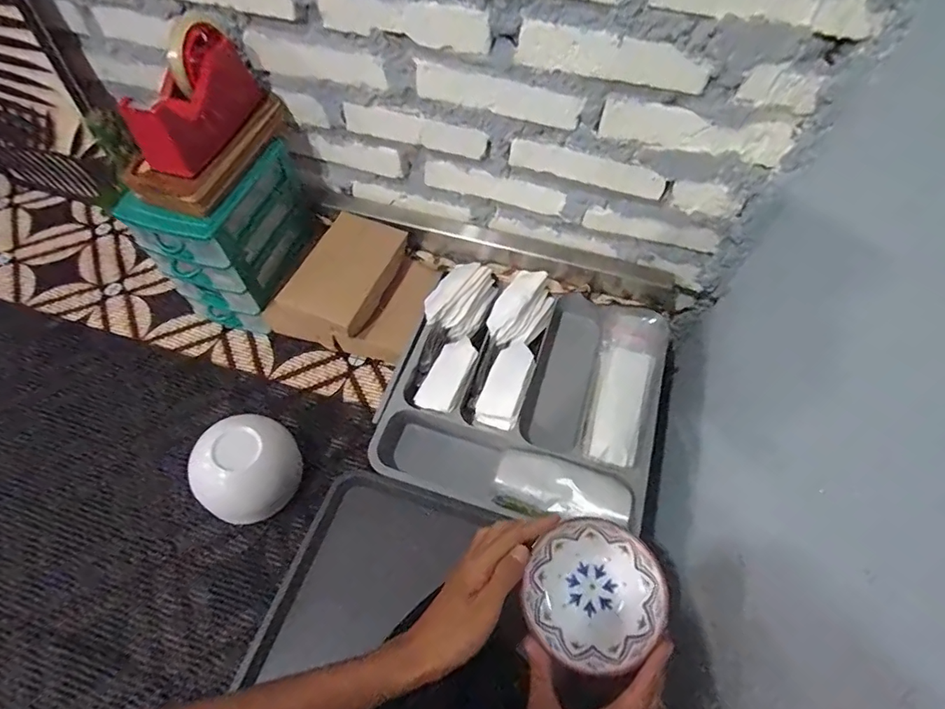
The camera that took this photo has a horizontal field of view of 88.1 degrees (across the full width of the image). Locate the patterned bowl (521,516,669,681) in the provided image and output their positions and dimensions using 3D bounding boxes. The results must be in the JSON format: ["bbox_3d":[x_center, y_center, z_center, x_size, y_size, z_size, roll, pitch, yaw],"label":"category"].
[{"bbox_3d":[0.102,0.211,0.430,0.108,0.062,0.114,0,60,-1],"label":"patterned bowl"}]

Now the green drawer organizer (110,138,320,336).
[{"bbox_3d":[-0.349,-0.176,0.707,0.151,0.202,0.193,22,62,11],"label":"green drawer organizer"}]

